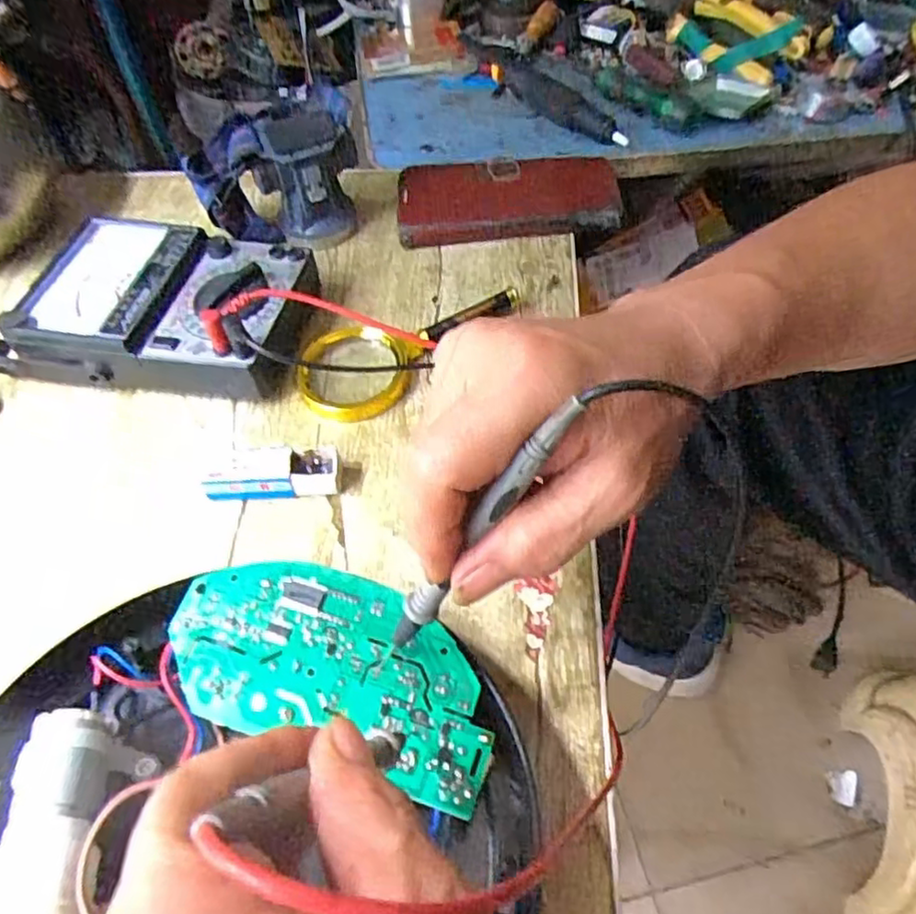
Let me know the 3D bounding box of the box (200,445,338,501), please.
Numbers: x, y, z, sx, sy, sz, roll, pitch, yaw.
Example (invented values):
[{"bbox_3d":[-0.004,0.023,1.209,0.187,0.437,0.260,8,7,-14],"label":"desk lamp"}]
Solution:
[{"bbox_3d":[-0.103,0.008,0.373,0.071,0.020,0.023,-6,54,-3],"label":"box"}]

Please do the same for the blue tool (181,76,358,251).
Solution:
[{"bbox_3d":[-0.129,-0.199,0.473,0.112,0.090,0.043,-9,54,-6],"label":"blue tool"}]

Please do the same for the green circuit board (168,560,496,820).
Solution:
[{"bbox_3d":[-0.051,0.086,0.284,0.144,0.012,0.072,21,57,12],"label":"green circuit board"}]

